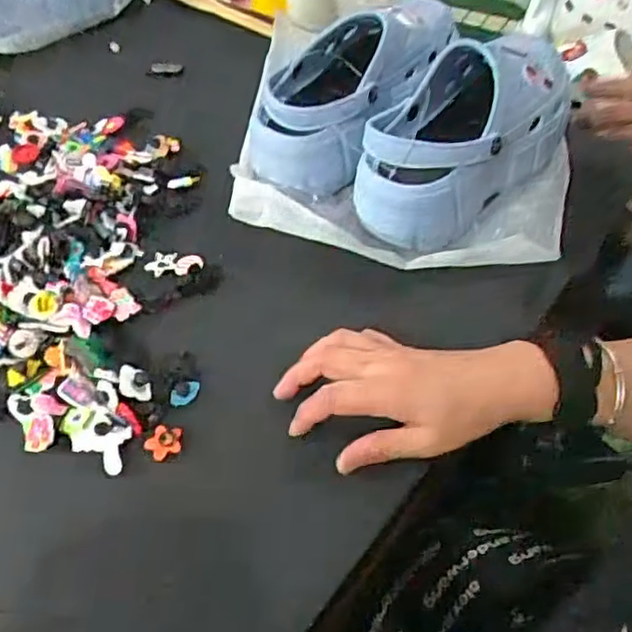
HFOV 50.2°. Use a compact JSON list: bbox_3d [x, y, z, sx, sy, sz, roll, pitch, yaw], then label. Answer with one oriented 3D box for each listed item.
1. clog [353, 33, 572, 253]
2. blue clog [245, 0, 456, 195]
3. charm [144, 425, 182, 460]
[{"bbox_3d":[0.133,-0.156,0.588,0.117,0.090,0.239,28,57,23],"label":"clog"},{"bbox_3d":[0.037,-0.219,0.641,0.118,0.099,0.242,20,55,18],"label":"blue clog"},{"bbox_3d":[-0.105,0.087,0.468,0.026,0.012,0.021,-29,55,-19],"label":"charm"}]

